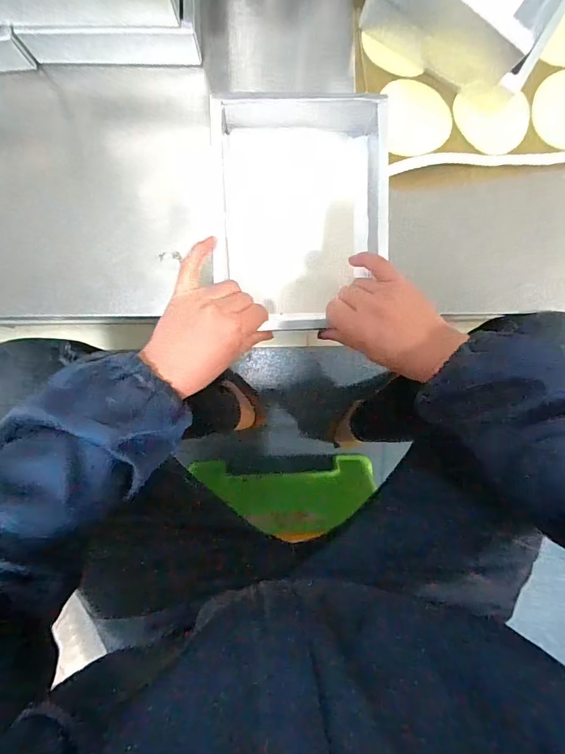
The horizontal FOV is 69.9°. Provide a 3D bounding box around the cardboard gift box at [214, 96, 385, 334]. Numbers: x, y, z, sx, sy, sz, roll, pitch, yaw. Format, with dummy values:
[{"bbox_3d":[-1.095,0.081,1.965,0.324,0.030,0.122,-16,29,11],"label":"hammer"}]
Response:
[{"bbox_3d":[0.014,-0.160,0.399,0.162,0.055,0.219,1,93,-1],"label":"cardboard gift box"}]

